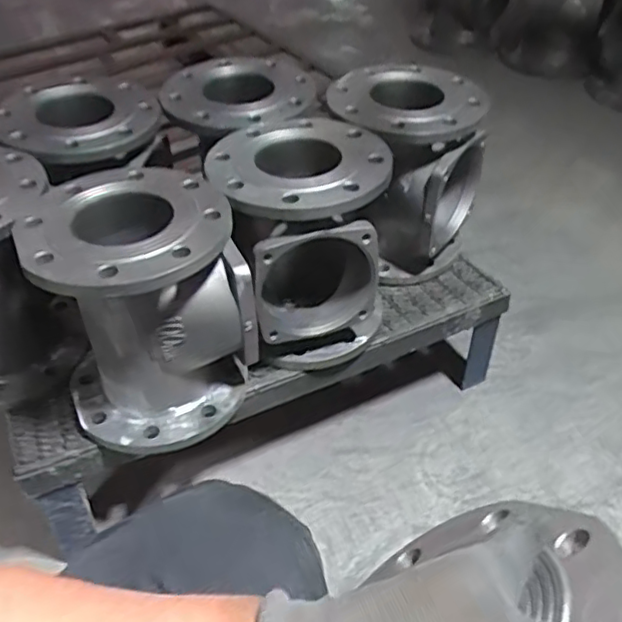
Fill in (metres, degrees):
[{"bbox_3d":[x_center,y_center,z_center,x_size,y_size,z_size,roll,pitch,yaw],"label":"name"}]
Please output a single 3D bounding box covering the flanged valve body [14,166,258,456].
[{"bbox_3d":[-0.186,-0.003,0.717,0.209,0.241,0.203,-17,45,-17],"label":"flanged valve body"}]

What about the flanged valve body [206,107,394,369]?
[{"bbox_3d":[-0.011,-0.086,0.818,0.204,0.250,0.216,0,42,0],"label":"flanged valve body"}]

